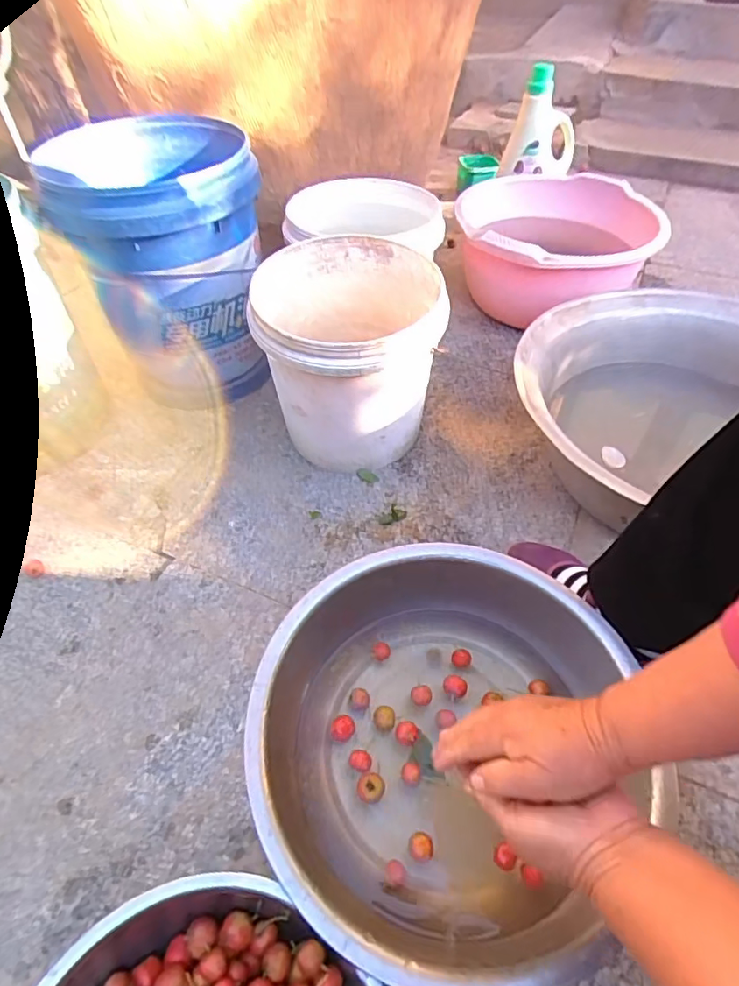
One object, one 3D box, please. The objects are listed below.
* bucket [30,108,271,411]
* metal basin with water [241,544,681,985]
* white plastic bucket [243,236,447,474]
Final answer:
[{"bbox_3d":[-0.318,-0.374,0.880,0.286,0.344,0.344,-11,50,-10],"label":"bucket"},{"bbox_3d":[0.072,0.244,0.540,0.356,0.129,0.377,0,50,0],"label":"metal basin with water"},{"bbox_3d":[-0.027,-0.188,0.809,0.247,0.273,0.257,0,50,0],"label":"white plastic bucket"}]

